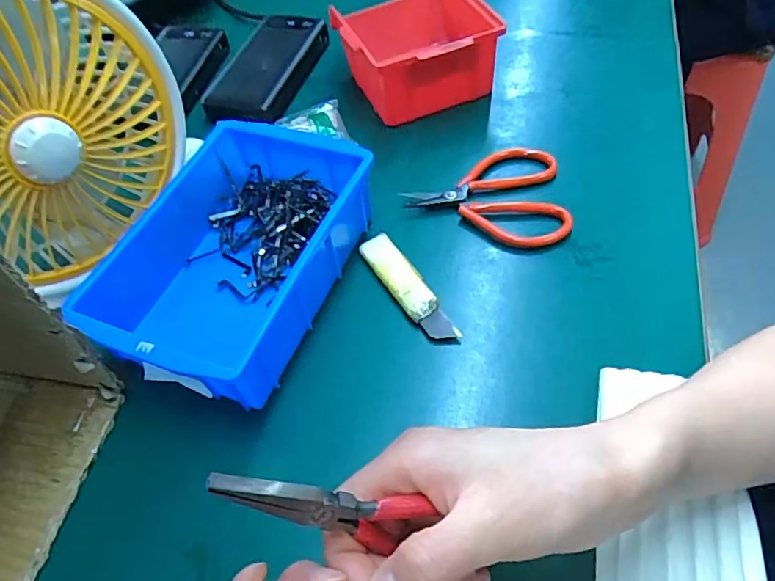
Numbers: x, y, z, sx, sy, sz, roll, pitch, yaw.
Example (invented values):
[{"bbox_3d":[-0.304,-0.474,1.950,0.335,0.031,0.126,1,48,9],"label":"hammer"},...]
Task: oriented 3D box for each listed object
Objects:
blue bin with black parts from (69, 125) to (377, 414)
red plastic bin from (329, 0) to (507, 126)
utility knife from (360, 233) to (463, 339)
[{"bbox_3d":[-0.110,-0.026,0.404,0.141,0.063,0.198,16,58,17],"label":"blue bin with black parts"},{"bbox_3d":[0.022,-0.232,0.531,0.121,0.066,0.138,-22,55,-9],"label":"red plastic bin"},{"bbox_3d":[0.014,-0.004,0.406,0.025,0.010,0.105,-28,56,-13],"label":"utility knife"}]

